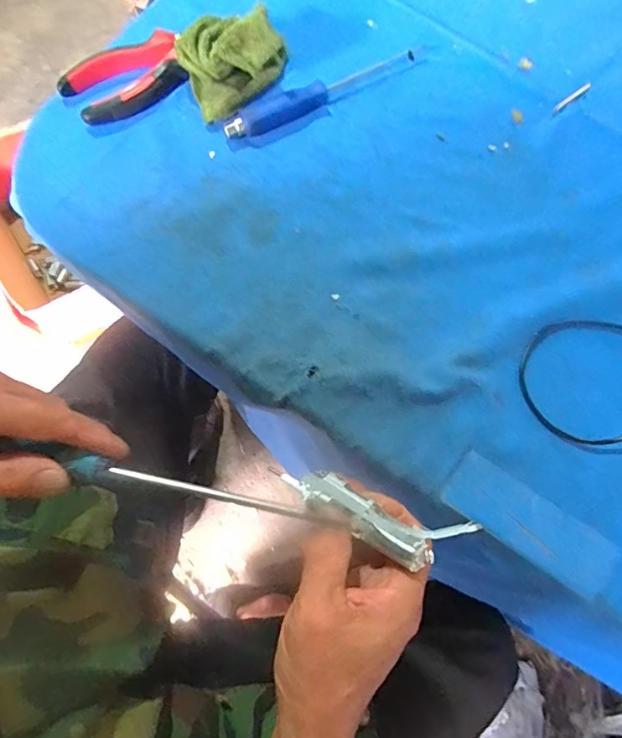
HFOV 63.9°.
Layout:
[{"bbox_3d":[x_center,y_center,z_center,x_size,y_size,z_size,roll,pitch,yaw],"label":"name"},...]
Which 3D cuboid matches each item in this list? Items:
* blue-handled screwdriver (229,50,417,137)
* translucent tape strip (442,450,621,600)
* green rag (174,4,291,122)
[{"bbox_3d":[0.009,-0.235,0.420,0.178,0.016,0.023,-30,75,-10],"label":"blue-handled screwdriver"},{"bbox_3d":[0.145,0.102,0.329,0.113,0.007,0.042,34,75,9],"label":"translucent tape strip"},{"bbox_3d":[-0.064,-0.257,0.408,0.092,0.050,0.065,-36,76,-11],"label":"green rag"}]

